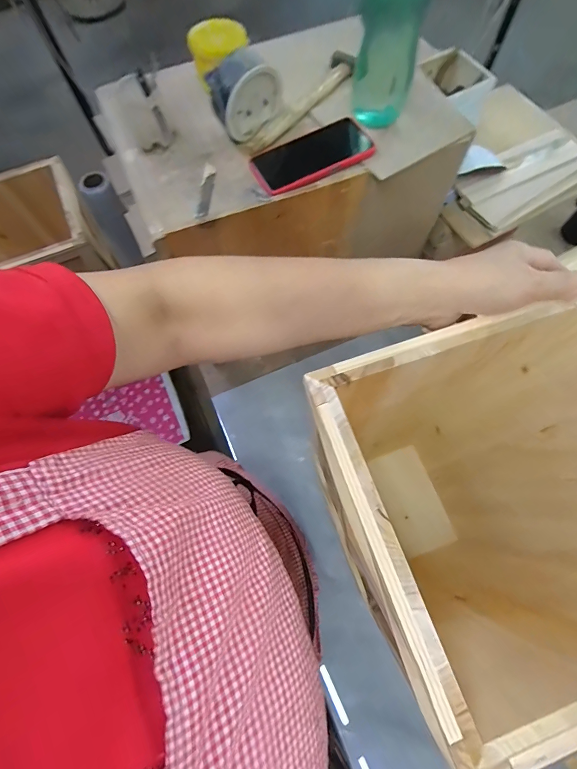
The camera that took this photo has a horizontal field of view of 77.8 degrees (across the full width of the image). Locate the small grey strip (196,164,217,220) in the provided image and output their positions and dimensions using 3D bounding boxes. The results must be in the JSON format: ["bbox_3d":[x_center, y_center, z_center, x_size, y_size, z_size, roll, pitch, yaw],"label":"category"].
[{"bbox_3d":[-0.113,-0.266,0.492,0.018,0.008,0.088,4,69,3],"label":"small grey strip"}]

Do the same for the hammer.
[{"bbox_3d":[0.019,-0.413,0.523,0.037,0.019,0.233,35,74,14],"label":"hammer"}]

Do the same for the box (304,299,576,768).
[{"bbox_3d":[0.175,0.143,0.443,0.247,0.429,0.250,-17,70,-5],"label":"box"}]

